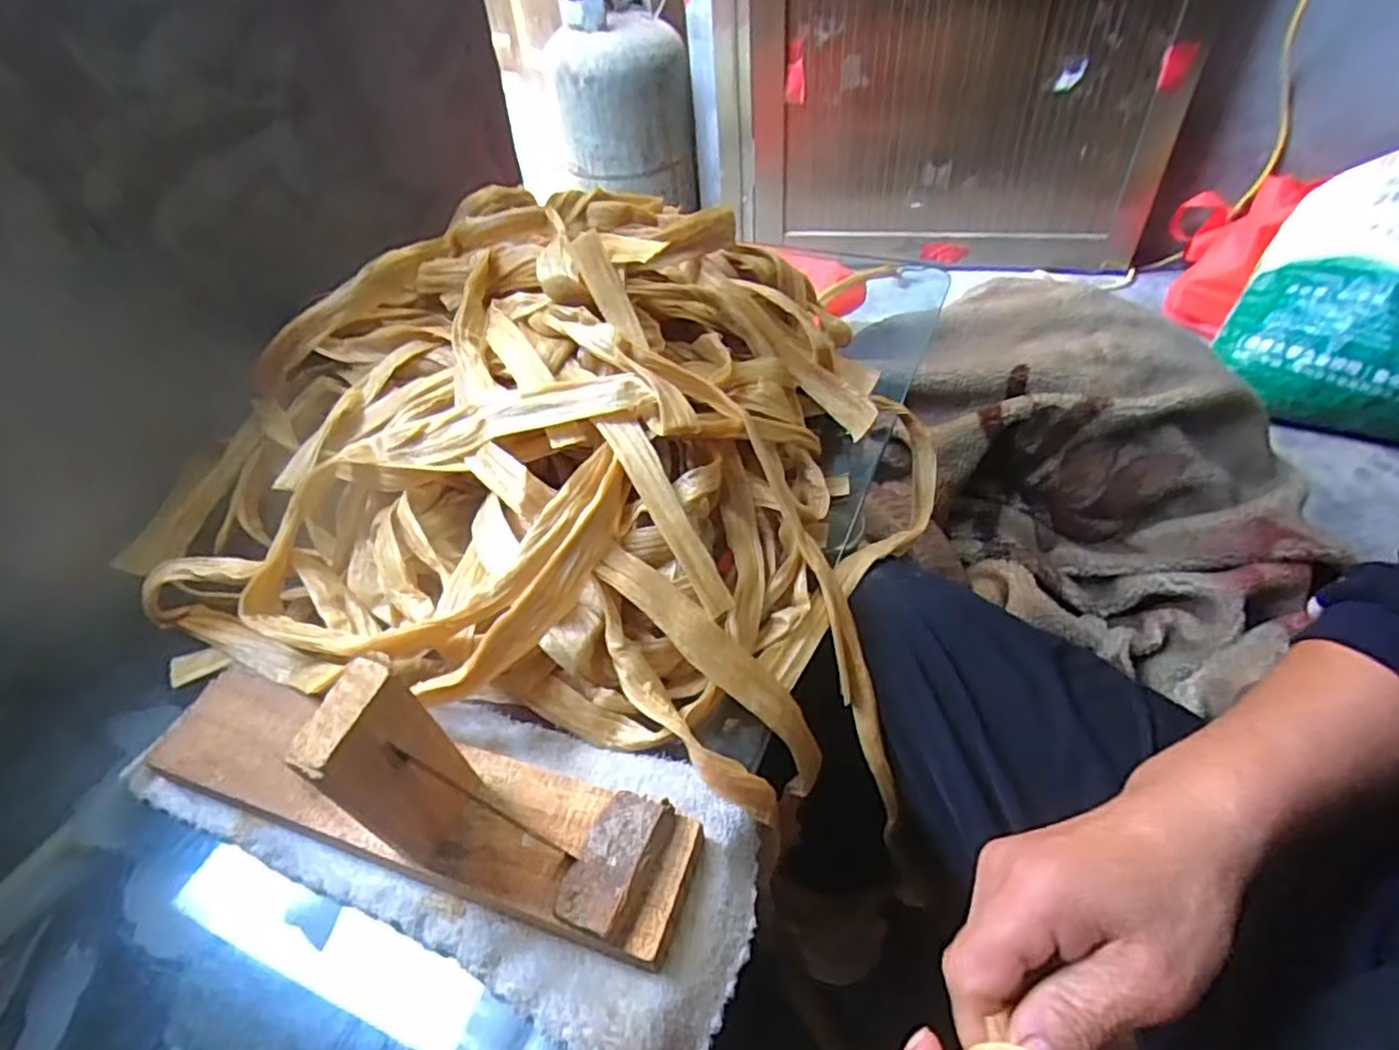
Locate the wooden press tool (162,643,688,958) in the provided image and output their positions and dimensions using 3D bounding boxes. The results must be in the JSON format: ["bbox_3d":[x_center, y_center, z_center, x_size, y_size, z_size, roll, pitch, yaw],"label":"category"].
[{"bbox_3d":[-0.141,0.097,0.306,0.274,0.115,0.070,12,47,16],"label":"wooden press tool"}]

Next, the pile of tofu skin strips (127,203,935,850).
[{"bbox_3d":[-0.106,-0.057,0.462,0.497,0.154,0.362,10,47,14],"label":"pile of tofu skin strips"}]

